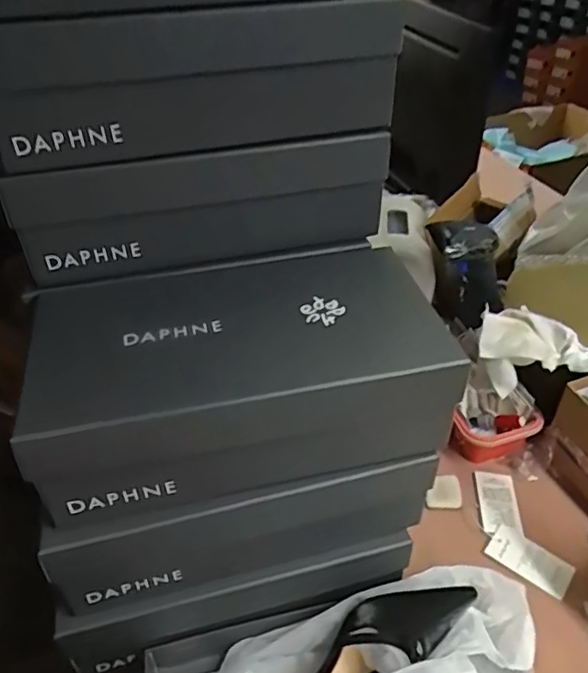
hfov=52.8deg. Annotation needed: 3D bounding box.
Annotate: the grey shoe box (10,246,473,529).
[{"bbox_3d":[-0.044,0.025,0.466,0.294,0.093,0.166,-11,41,-10],"label":"grey shoe box"}]

